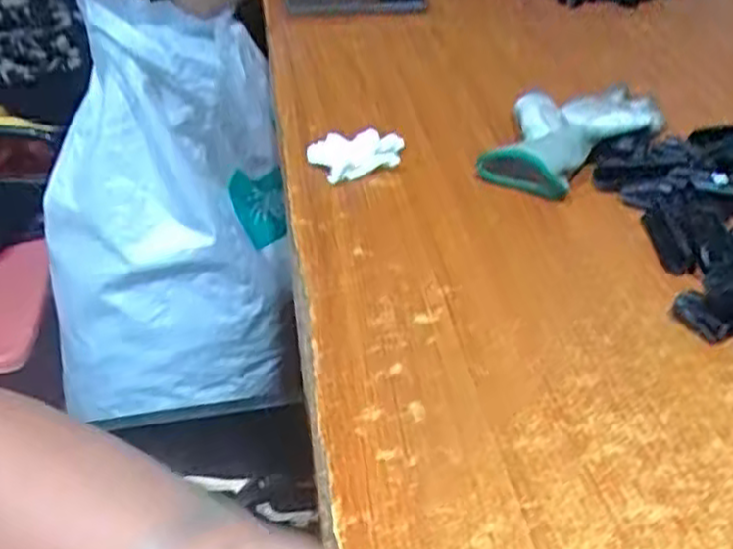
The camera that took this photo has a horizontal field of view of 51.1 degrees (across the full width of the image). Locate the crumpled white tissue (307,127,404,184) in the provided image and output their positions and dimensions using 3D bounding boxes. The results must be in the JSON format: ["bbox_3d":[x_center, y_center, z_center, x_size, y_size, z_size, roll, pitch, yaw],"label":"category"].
[{"bbox_3d":[-0.009,-0.091,0.591,0.072,0.022,0.059,0,36,0],"label":"crumpled white tissue"}]

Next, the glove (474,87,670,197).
[{"bbox_3d":[0.168,-0.121,0.620,0.226,0.043,0.097,-28,45,-33],"label":"glove"}]

